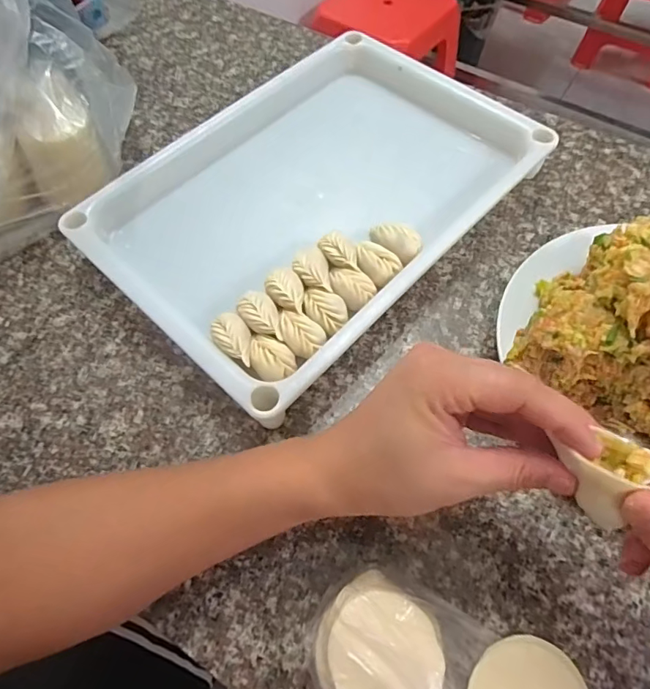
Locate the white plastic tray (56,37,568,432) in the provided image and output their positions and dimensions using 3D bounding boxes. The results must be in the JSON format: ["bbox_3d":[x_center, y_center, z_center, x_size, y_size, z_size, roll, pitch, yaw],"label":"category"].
[{"bbox_3d":[-0.004,-0.136,0.434,0.253,0.050,0.370,40,70,19],"label":"white plastic tray"}]

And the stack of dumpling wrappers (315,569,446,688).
[{"bbox_3d":[0.031,0.179,0.276,0.069,0.035,0.067,29,66,15],"label":"stack of dumpling wrappers"}]

